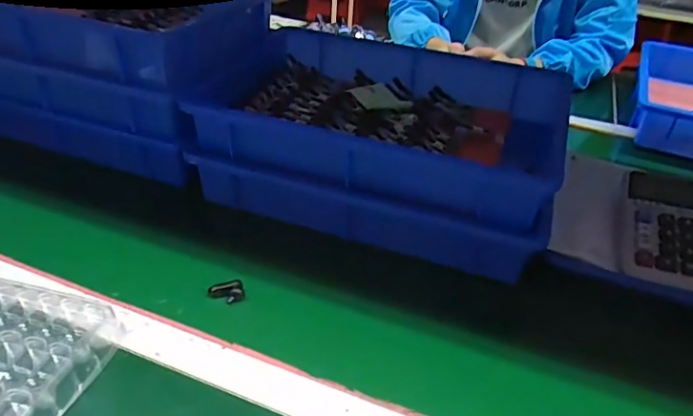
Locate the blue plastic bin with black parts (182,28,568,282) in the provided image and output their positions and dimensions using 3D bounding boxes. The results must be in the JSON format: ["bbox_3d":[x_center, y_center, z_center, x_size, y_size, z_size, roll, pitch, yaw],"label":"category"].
[{"bbox_3d":[0.047,-0.096,0.696,0.439,0.137,0.275,16,37,17],"label":"blue plastic bin with black parts"}]

